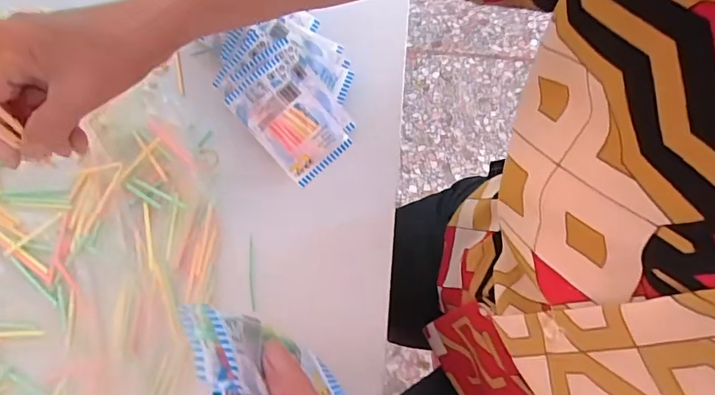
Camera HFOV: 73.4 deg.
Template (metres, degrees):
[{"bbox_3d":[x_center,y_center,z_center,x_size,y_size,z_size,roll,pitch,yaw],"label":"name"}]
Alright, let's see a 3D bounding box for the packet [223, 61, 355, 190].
[{"bbox_3d":[-0.060,-0.069,0.431,0.064,0.010,0.102,-43,97,-9],"label":"packet"}]

